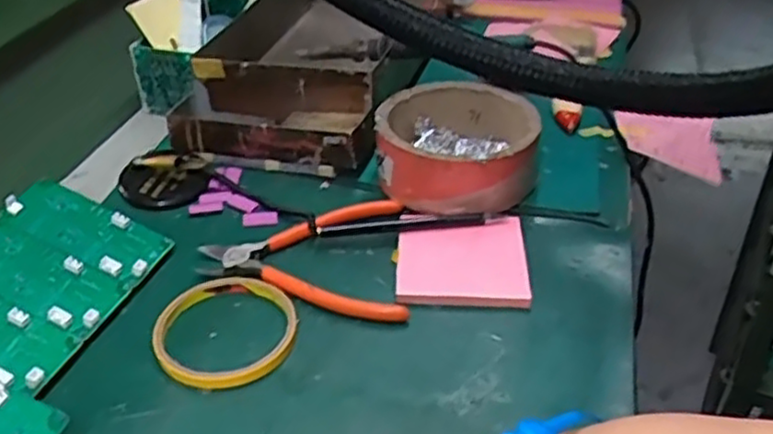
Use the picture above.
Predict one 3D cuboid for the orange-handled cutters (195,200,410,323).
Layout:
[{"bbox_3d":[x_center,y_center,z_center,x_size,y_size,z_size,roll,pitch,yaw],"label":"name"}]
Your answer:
[{"bbox_3d":[-0.046,0.019,0.505,0.148,0.008,0.110,10,38,14],"label":"orange-handled cutters"}]

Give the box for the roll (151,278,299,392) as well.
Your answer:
[{"bbox_3d":[-0.096,0.067,0.440,0.079,0.009,0.084,-1,36,0],"label":"roll"}]

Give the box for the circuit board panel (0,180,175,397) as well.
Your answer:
[{"bbox_3d":[-0.218,0.036,0.456,0.104,0.008,0.147,26,41,4],"label":"circuit board panel"}]

